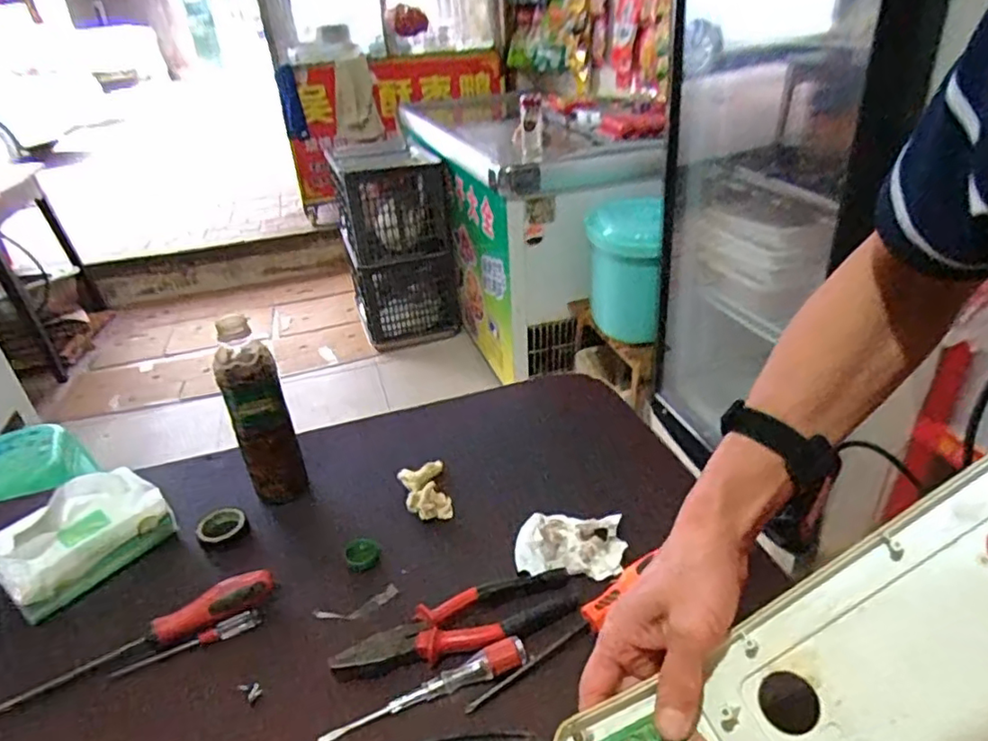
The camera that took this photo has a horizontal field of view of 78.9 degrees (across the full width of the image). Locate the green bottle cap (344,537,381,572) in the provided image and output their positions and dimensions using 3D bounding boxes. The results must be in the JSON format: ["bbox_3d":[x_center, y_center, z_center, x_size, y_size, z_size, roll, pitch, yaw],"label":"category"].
[{"bbox_3d":[-0.131,0.184,0.600,0.034,0.015,0.031,-3,30,2],"label":"green bottle cap"}]

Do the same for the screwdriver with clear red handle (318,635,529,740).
[{"bbox_3d":[-0.053,0.245,0.470,0.164,0.019,0.018,-13,32,-15],"label":"screwdriver with clear red handle"}]

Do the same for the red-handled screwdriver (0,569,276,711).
[{"bbox_3d":[-0.314,0.232,0.511,0.249,0.032,0.025,-17,33,-21],"label":"red-handled screwdriver"}]

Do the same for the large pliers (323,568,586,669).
[{"bbox_3d":[-0.027,0.215,0.513,0.209,0.018,0.052,-15,32,-17],"label":"large pliers"}]

